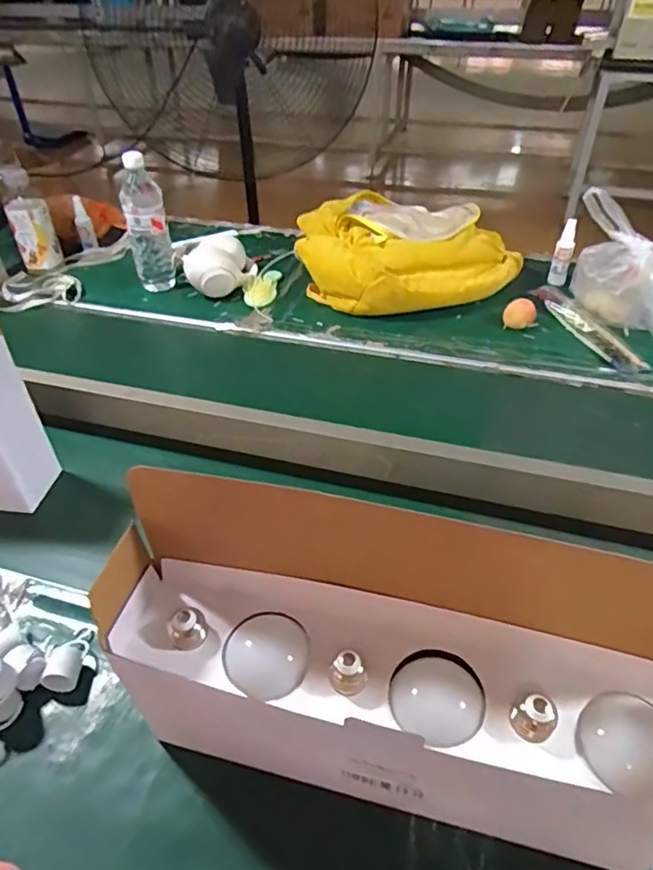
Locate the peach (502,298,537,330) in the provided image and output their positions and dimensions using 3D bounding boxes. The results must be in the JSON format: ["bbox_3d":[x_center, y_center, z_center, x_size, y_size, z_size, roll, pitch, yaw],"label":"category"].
[{"bbox_3d":[0.310,-0.190,0.927,0.046,0.042,0.048,21,46,22],"label":"peach"}]

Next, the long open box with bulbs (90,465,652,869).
[{"bbox_3d":[0.052,0.174,0.400,0.382,0.199,0.118,12,43,14],"label":"long open box with bulbs"}]

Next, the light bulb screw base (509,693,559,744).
[{"bbox_3d":[0.124,0.168,0.341,0.024,0.024,0.018,-4,42,-4],"label":"light bulb screw base"}]

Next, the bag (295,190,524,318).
[{"bbox_3d":[0.138,-0.355,1.073,0.383,0.105,0.379,-6,43,-6],"label":"bag"}]

